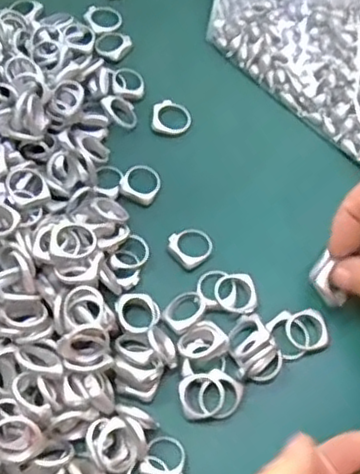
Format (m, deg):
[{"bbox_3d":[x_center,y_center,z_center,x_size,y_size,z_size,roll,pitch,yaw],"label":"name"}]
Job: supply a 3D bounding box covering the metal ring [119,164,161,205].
[{"bbox_3d":[-0.022,-0.030,0.371,0.021,0.005,0.024,31,64,-3],"label":"metal ring"}]

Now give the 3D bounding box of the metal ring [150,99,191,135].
[{"bbox_3d":[-0.005,-0.073,0.397,0.023,0.005,0.024,0,65,0],"label":"metal ring"}]

